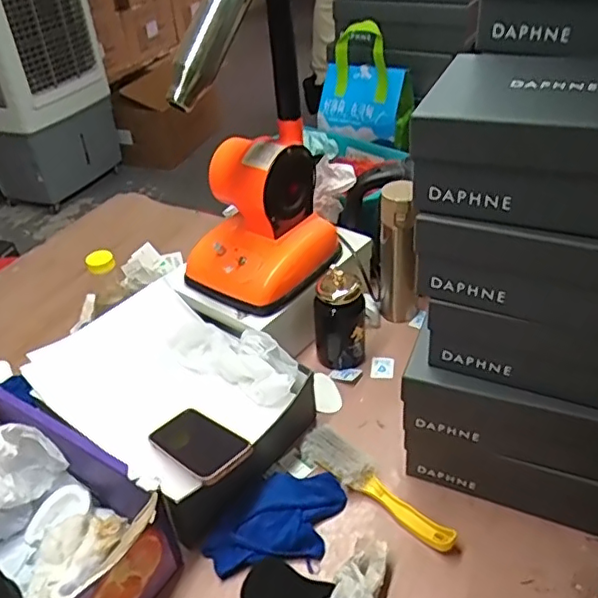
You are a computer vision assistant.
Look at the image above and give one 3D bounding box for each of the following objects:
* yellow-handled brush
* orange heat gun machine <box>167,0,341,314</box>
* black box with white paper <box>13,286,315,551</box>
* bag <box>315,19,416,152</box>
[{"bbox_3d":[0.100,0.231,0.775,0.226,0.032,0.050,26,47,33],"label":"yellow-handled brush"},{"bbox_3d":[-0.074,-0.221,0.832,0.195,0.469,0.196,11,41,19],"label":"orange heat gun machine"},{"bbox_3d":[-0.179,0.138,0.843,0.336,0.109,0.268,23,46,31],"label":"black box with white paper"},{"bbox_3d":[0.141,-0.447,1.266,0.212,0.213,0.068,26,48,33],"label":"bag"}]

